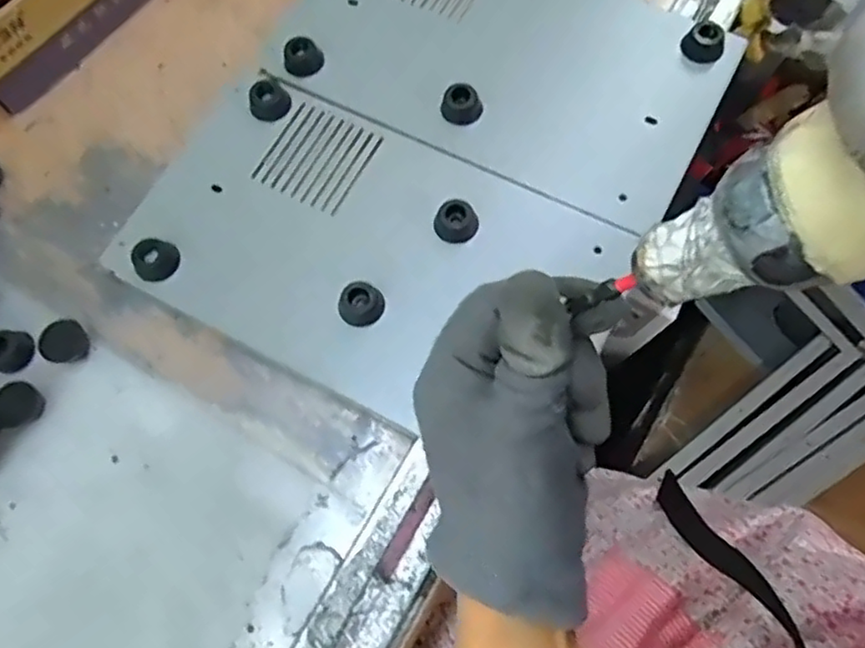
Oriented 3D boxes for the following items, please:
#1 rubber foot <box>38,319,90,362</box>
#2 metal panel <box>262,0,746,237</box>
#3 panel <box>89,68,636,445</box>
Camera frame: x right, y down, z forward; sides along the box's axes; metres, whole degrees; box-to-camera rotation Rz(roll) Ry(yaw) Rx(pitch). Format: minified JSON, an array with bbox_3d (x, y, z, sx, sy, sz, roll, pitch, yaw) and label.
[{"bbox_3d":[-0.205,0.010,0.364,0.024,0.009,0.024,-16,92,-37],"label":"rubber foot"},{"bbox_3d":[0.043,-0.171,0.411,0.257,0.022,0.163,27,75,10],"label":"metal panel"},{"bbox_3d":[-0.039,-0.041,0.371,0.249,0.024,0.154,27,75,10],"label":"panel"}]

